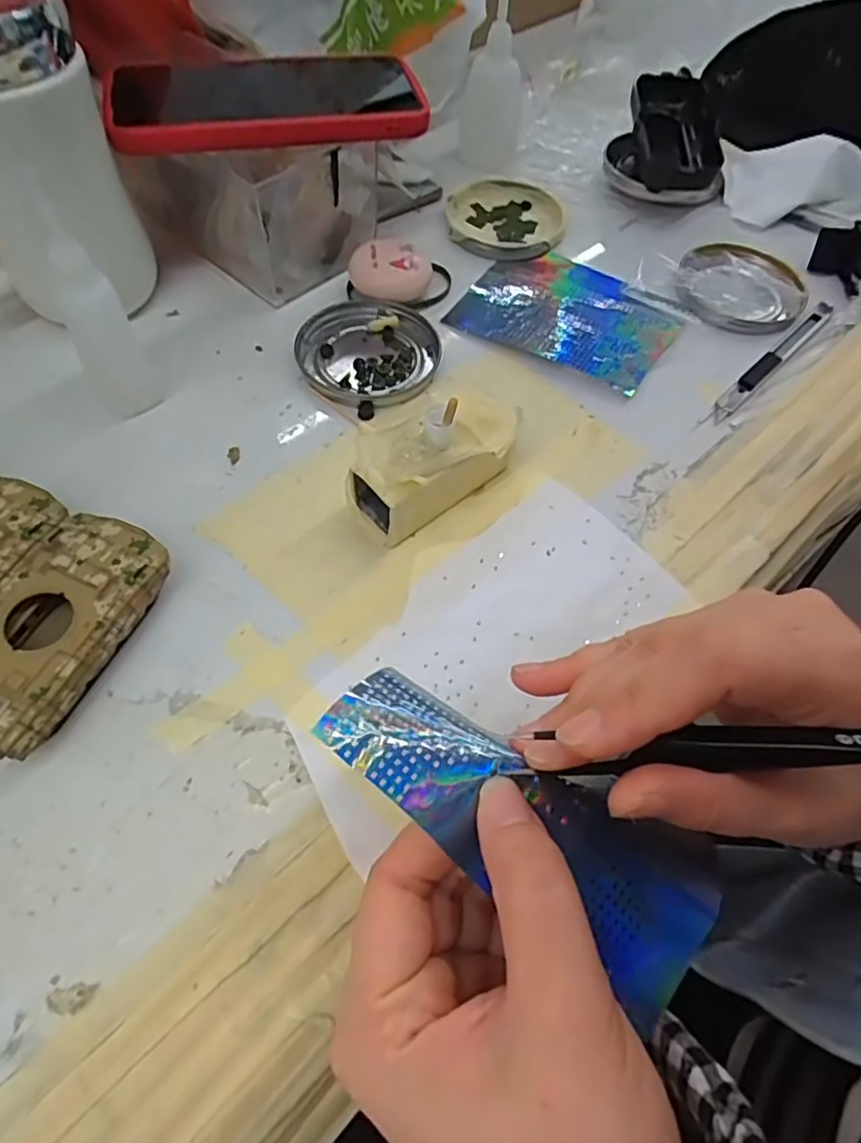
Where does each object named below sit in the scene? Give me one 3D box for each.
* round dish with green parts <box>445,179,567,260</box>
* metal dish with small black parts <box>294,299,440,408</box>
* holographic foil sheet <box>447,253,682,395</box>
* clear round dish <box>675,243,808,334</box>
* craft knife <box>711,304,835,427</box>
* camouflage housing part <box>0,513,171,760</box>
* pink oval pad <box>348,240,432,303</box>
[{"bbox_3d":[0.052,-0.243,0.428,0.078,0.008,0.086,4,59,-1],"label":"round dish with green parts"},{"bbox_3d":[-0.036,-0.125,0.353,0.076,0.007,0.079,1,59,-2],"label":"metal dish with small black parts"},{"bbox_3d":[0.084,-0.159,0.383,0.122,0.008,0.101,29,59,16],"label":"holographic foil sheet"},{"bbox_3d":[0.197,-0.182,0.398,0.076,0.010,0.081,1,59,-2],"label":"clear round dish"},{"bbox_3d":[0.206,-0.129,0.369,0.011,0.008,0.136,41,65,19],"label":"craft knife"},{"bbox_3d":[-0.147,0.023,0.248,0.051,0.026,0.095,20,60,9],"label":"camouflage housing part"},{"bbox_3d":[-0.024,-0.178,0.375,0.049,0.023,0.032,4,59,-1],"label":"pink oval pad"}]

